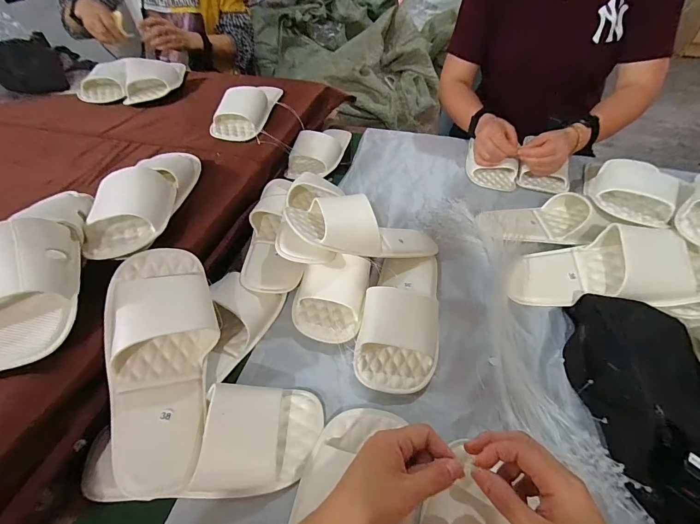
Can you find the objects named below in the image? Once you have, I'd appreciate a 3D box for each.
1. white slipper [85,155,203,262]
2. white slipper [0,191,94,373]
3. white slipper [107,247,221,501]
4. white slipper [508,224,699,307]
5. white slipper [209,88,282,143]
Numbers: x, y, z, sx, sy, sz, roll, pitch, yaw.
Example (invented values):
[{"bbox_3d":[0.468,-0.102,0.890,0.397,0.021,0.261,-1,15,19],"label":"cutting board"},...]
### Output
[{"bbox_3d":[-0.285,-0.096,0.478,0.093,0.073,0.230,-4,46,-3],"label":"white slipper"},{"bbox_3d":[-0.359,-0.013,0.374,0.109,0.081,0.251,-18,48,-15],"label":"white slipper"},{"bbox_3d":[-0.201,0.104,0.382,0.108,0.065,0.261,-7,72,-5],"label":"white slipper"},{"bbox_3d":[0.364,0.003,0.486,0.264,0.081,0.096,-7,44,20],"label":"white slipper"},{"bbox_3d":[-0.206,-0.324,0.710,0.096,0.060,0.226,7,47,8],"label":"white slipper"}]

